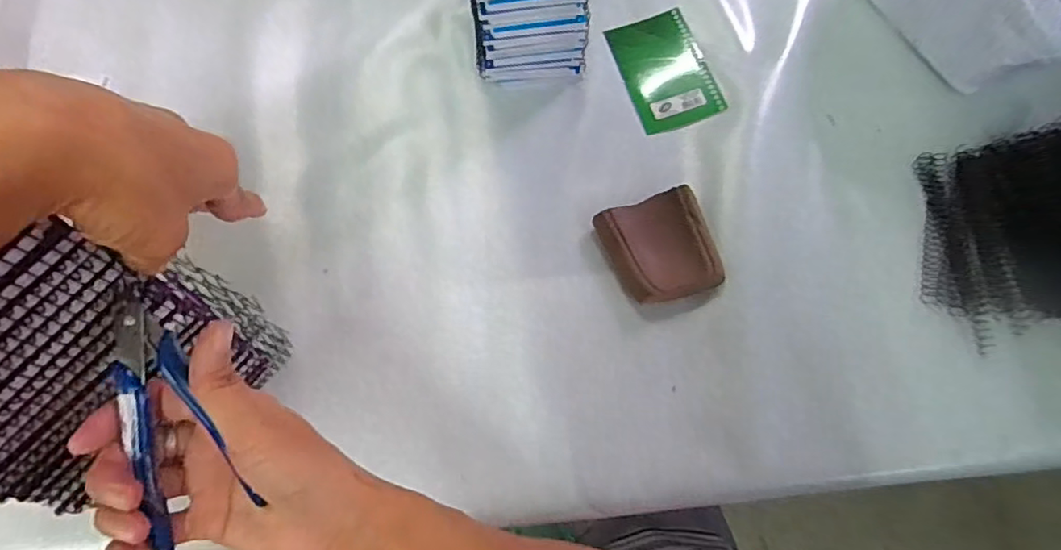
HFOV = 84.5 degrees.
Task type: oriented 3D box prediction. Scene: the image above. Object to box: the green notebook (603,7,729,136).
[{"bbox_3d":[0.132,-0.203,0.574,0.079,0.013,0.134,-14,69,-4],"label":"green notebook"}]

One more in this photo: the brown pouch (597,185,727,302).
[{"bbox_3d":[0.110,-0.024,0.492,0.087,0.021,0.091,-17,69,-5],"label":"brown pouch"}]

